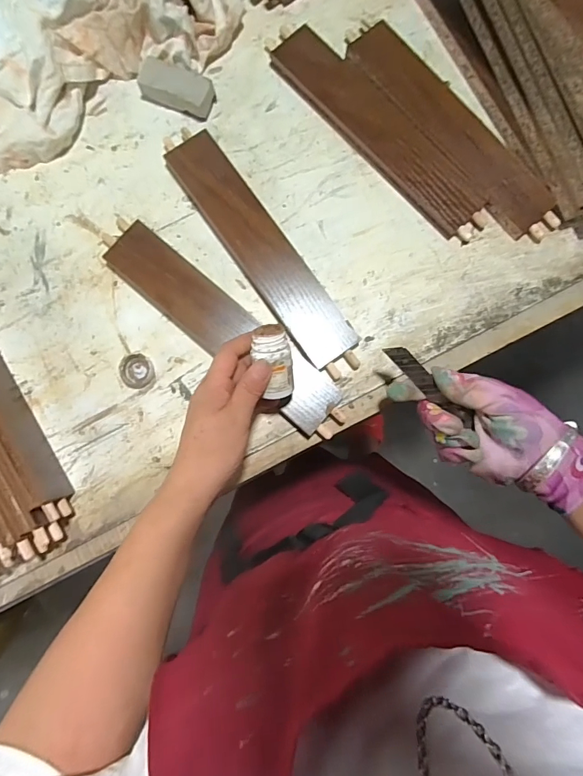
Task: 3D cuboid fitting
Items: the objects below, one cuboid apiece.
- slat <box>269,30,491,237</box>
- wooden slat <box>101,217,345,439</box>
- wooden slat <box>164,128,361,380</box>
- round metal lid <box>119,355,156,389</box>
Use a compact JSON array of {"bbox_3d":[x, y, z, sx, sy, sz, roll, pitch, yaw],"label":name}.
[{"bbox_3d":[0.089,-0.258,0.419,0.061,0.018,0.273,-43,88,-5],"label":"slat"},{"bbox_3d":[-0.063,-0.058,0.396,0.274,0.019,0.053,40,84,1],"label":"wooden slat"},{"bbox_3d":[-0.027,-0.129,0.405,0.051,0.016,0.267,-36,87,-5],"label":"wooden slat"},{"bbox_3d":[-0.144,-0.015,0.397,0.030,0.009,0.031,0,85,-2],"label":"round metal lid"}]

